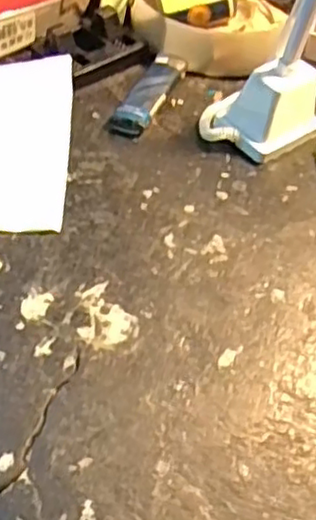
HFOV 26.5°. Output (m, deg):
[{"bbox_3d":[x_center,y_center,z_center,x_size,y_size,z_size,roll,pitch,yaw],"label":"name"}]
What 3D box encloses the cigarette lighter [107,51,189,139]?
[{"bbox_3d":[-0.006,-0.110,0.437,0.024,0.012,0.081,19,51,11],"label":"cigarette lighter"}]

